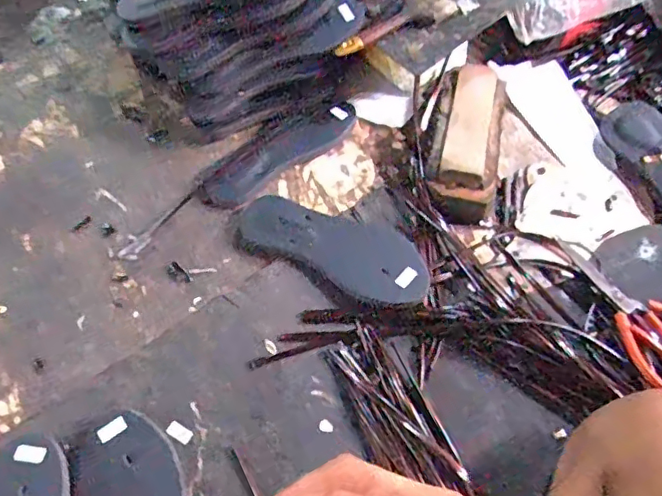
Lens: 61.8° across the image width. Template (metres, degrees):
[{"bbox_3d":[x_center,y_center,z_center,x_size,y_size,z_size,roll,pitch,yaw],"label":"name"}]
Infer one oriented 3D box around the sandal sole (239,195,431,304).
[{"bbox_3d":[0.004,-0.009,0.641,0.233,0.027,0.095,28,61,18],"label":"sandal sole"}]

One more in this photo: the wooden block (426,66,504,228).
[{"bbox_3d":[0.171,-0.138,0.704,0.086,0.063,0.227,12,59,8],"label":"wooden block"}]

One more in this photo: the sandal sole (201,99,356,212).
[{"bbox_3d":[-0.067,-0.129,0.728,0.234,0.018,0.065,-36,63,-21],"label":"sandal sole"}]

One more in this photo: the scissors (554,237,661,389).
[{"bbox_3d":[0.319,0.070,0.590,0.094,0.017,0.196,-36,63,-21],"label":"scissors"}]

